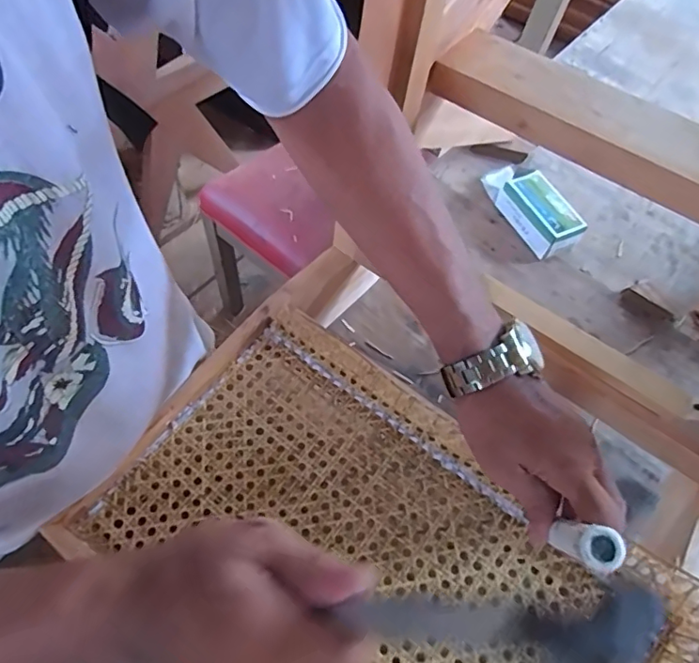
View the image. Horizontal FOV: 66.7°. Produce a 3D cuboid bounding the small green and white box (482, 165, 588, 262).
[{"bbox_3d":[0.279,-0.195,0.825,0.072,0.068,0.180,-20,62,-15],"label":"small green and white box"}]

